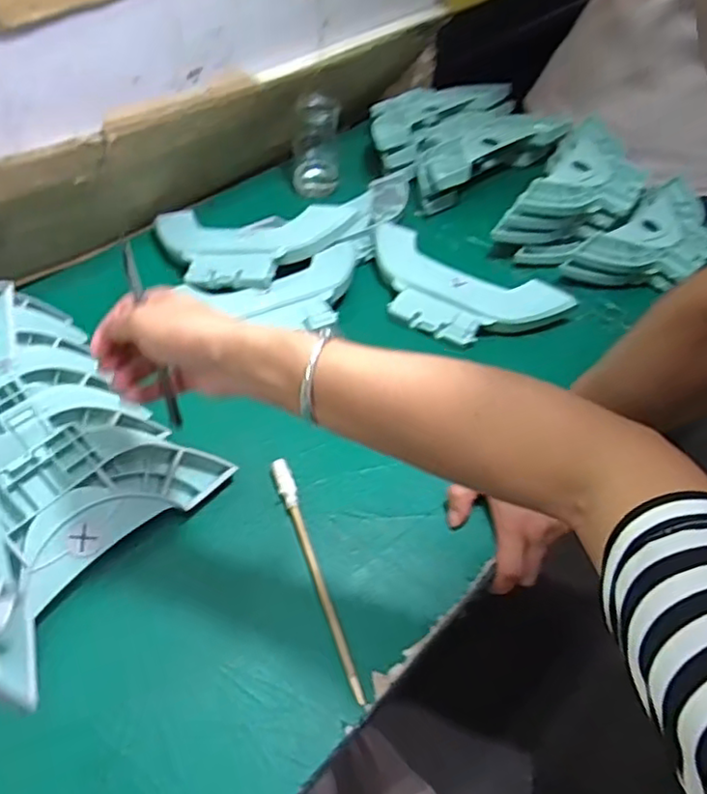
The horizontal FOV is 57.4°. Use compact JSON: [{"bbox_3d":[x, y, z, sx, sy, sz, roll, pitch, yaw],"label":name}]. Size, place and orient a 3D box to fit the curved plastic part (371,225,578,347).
[{"bbox_3d":[0.112,-0.119,0.731,0.238,0.030,0.110,28,54,18],"label":"curved plastic part"}]

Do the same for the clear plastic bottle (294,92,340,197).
[{"bbox_3d":[-0.051,-0.336,0.870,0.061,0.138,0.059,-3,51,-6],"label":"clear plastic bottle"}]

